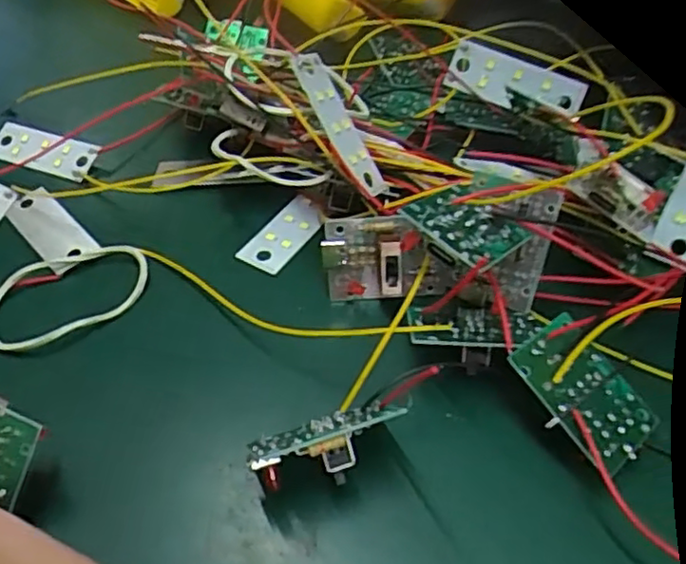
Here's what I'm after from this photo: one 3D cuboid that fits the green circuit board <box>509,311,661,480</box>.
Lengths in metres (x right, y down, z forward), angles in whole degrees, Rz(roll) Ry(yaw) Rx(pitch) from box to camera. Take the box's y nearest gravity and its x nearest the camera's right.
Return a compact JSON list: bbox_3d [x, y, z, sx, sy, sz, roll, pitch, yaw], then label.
[{"bbox_3d":[0.059,0.027,0.165,0.026,0.004,0.035,-32,77,-34],"label":"green circuit board"}]

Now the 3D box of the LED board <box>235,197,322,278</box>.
[{"bbox_3d":[-0.019,-0.017,0.227,0.015,0.004,0.034,28,54,24],"label":"LED board"}]

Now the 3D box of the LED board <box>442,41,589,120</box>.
[{"bbox_3d":[0.061,-0.070,0.242,0.047,0.017,0.007,21,28,1],"label":"LED board"}]

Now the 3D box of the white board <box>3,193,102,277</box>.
[{"bbox_3d":[-0.100,-0.019,0.229,0.015,0.004,0.045,-35,55,-27],"label":"white board"}]

